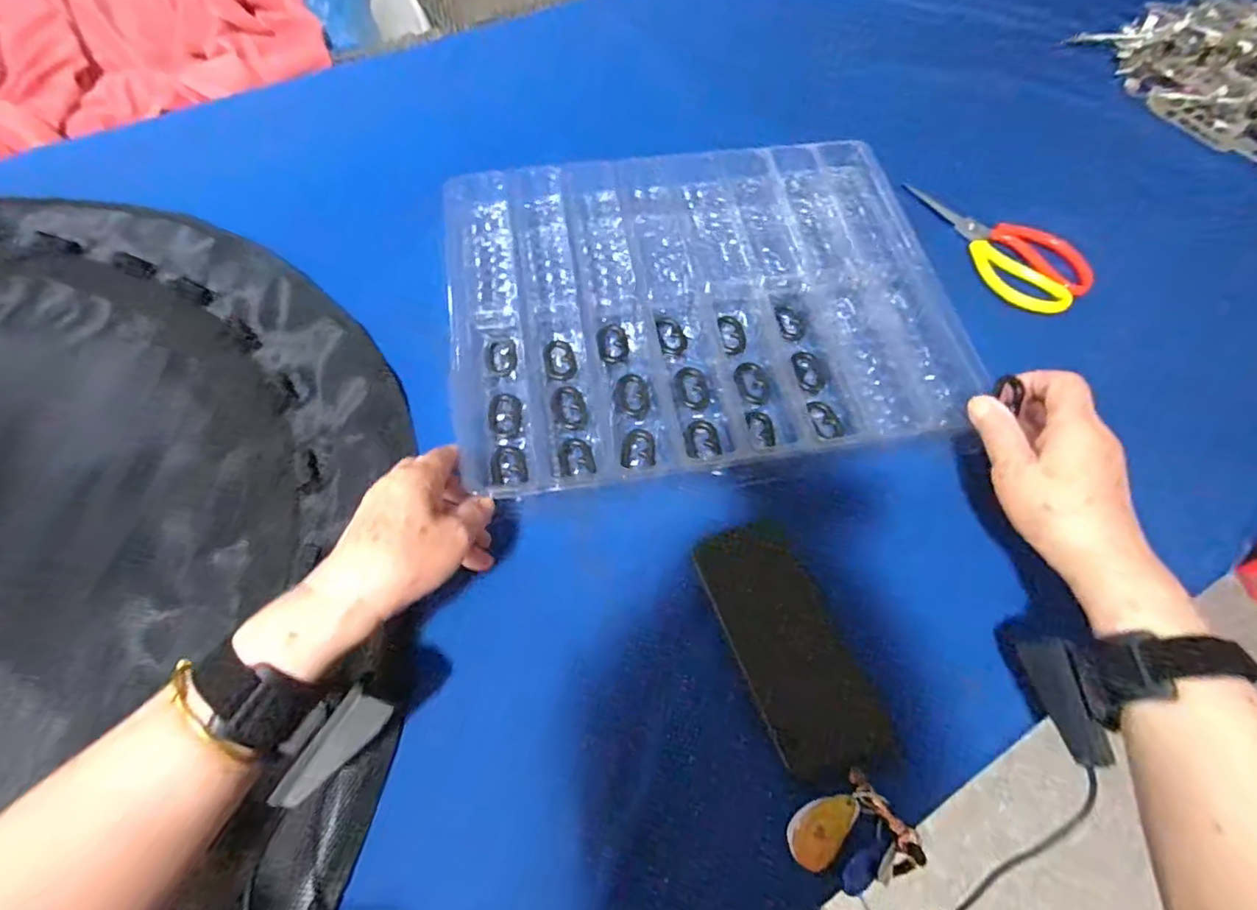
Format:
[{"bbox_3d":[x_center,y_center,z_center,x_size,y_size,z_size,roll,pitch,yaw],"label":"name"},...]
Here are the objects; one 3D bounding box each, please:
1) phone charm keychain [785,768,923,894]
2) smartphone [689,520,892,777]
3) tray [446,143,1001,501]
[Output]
[{"bbox_3d":[0.136,0.232,0.342,0.067,0.008,0.057,-27,65,-15],"label":"phone charm keychain"},{"bbox_3d":[0.112,0.131,0.401,0.074,0.016,0.169,-19,63,-11],"label":"smartphone"},{"bbox_3d":[0.066,-0.148,0.526,0.443,0.026,0.350,-9,64,-3],"label":"tray"}]

